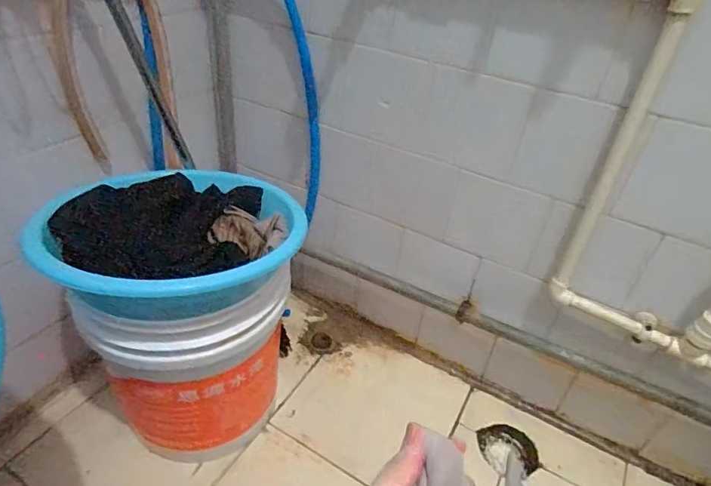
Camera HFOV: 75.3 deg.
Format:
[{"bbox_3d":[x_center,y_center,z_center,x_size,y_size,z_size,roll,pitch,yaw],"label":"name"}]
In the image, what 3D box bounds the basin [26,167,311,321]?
[{"bbox_3d":[-0.227,-0.008,0.623,0.251,0.090,0.321,33,45,31],"label":"basin"}]

